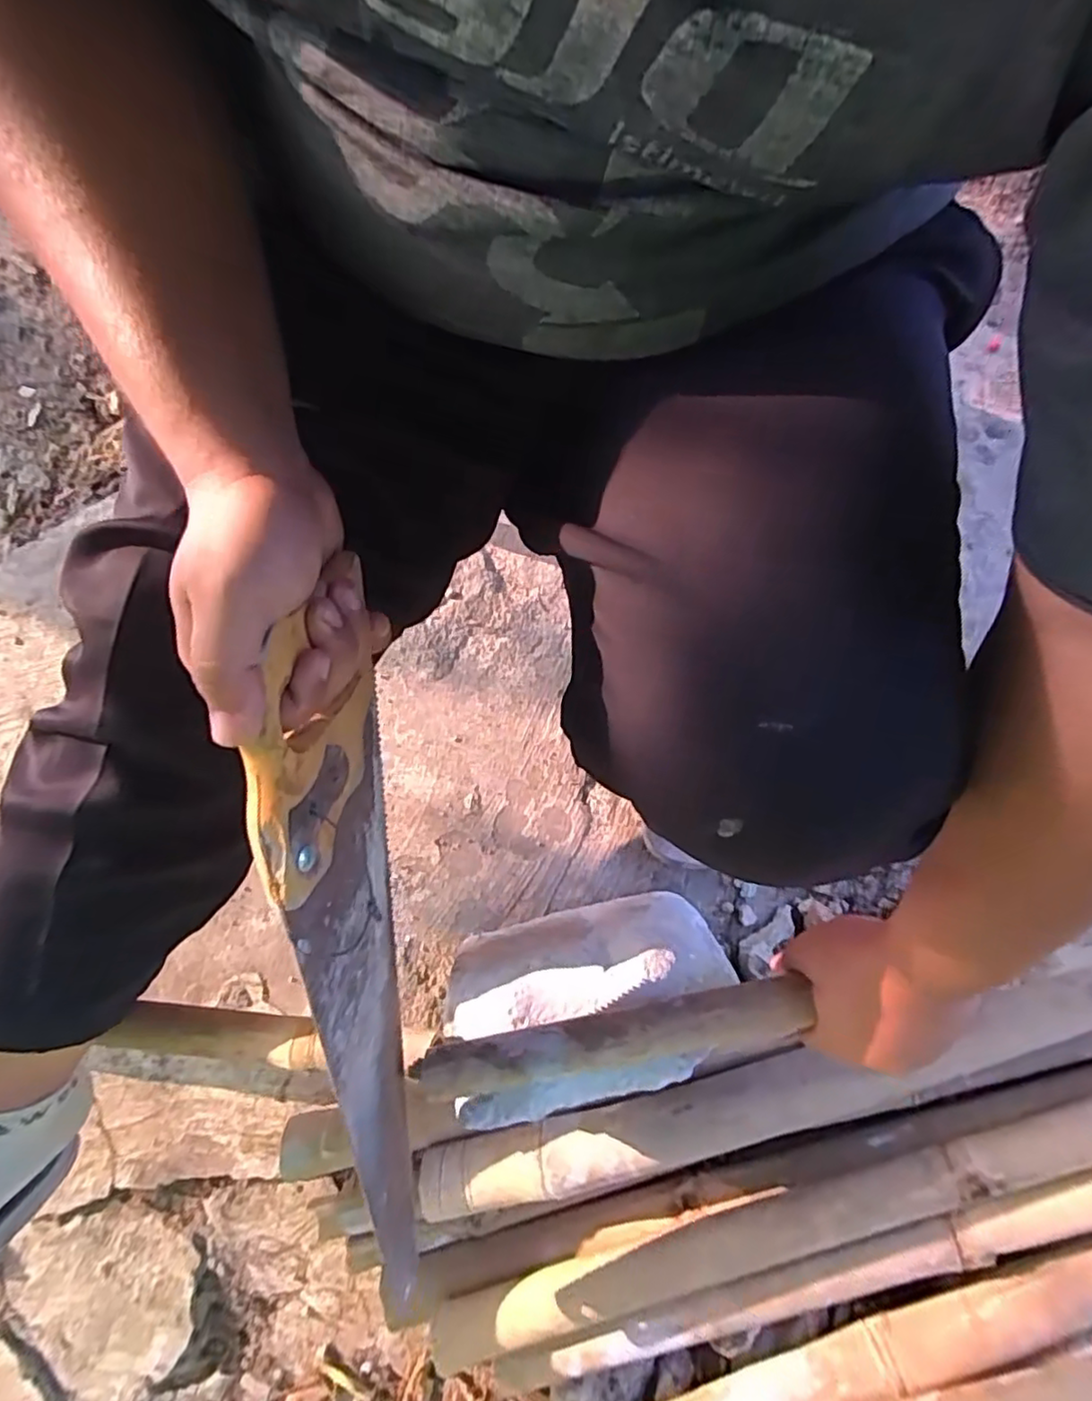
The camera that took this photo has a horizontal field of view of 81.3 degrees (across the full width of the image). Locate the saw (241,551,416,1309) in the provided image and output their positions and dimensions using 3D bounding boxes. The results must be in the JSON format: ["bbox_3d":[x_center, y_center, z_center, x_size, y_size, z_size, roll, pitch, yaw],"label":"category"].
[{"bbox_3d":[-0.106,0.170,0.365,0.032,0.093,0.438,-1,112,0],"label":"saw"}]

